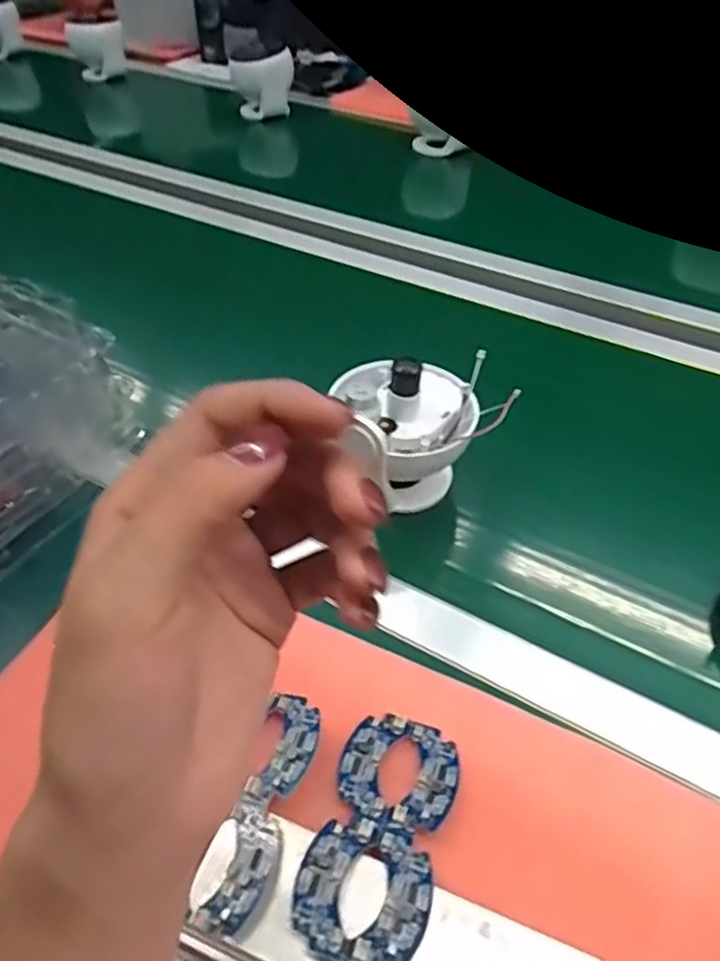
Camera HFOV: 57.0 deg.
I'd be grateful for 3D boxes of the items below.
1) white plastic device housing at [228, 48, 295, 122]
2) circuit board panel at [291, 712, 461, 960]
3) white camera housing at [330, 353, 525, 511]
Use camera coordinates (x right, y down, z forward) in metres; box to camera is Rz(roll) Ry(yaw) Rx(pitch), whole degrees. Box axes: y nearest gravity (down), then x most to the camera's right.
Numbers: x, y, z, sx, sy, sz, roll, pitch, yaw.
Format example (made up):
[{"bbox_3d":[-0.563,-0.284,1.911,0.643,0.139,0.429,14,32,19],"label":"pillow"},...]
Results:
[{"bbox_3d":[-0.178,-0.725,1.217,0.117,0.095,0.074,-3,42,-6],"label":"white plastic device housing"},{"bbox_3d":[0.012,0.184,0.351,0.064,0.005,0.126,14,41,13],"label":"circuit board panel"},{"bbox_3d":[0.036,-0.046,0.540,0.108,0.105,0.115,-7,42,-10],"label":"white camera housing"}]

